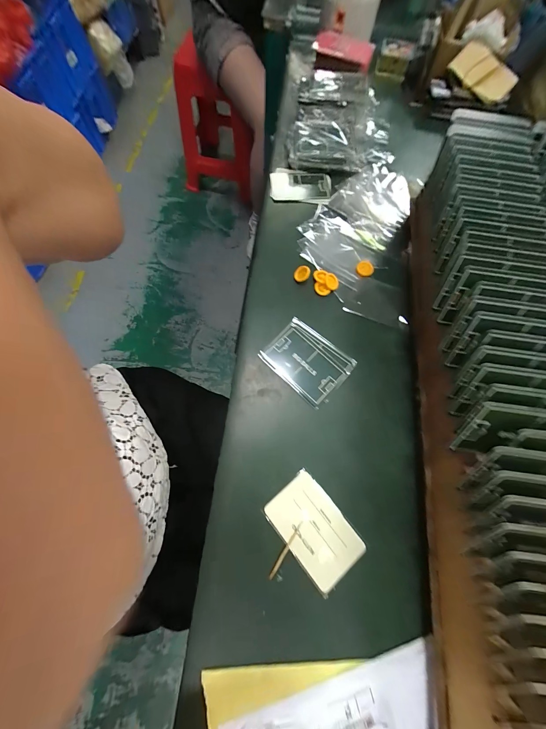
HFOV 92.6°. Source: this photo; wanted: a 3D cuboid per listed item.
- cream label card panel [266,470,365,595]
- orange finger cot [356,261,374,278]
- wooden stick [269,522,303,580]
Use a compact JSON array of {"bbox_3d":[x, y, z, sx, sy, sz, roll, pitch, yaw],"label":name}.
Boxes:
[{"bbox_3d":[0.038,0.150,0.241,0.054,0.006,0.085,-38,75,-13],"label":"cream label card panel"},{"bbox_3d":[0.121,-0.125,0.341,0.022,0.005,0.025,29,73,9],"label":"orange finger cot"},{"bbox_3d":[0.011,0.166,0.233,0.005,0.004,0.051,32,73,10],"label":"wooden stick"}]

